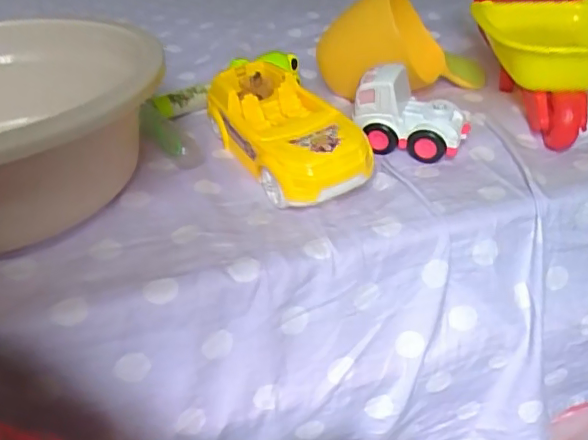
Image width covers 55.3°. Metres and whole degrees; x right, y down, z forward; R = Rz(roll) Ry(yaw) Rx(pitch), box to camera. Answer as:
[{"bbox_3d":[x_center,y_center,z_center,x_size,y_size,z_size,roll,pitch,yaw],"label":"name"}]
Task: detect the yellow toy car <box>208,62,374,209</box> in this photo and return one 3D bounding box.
[{"bbox_3d":[-0.006,-0.074,0.466,0.078,0.062,0.171,-19,37,-24],"label":"yellow toy car"}]

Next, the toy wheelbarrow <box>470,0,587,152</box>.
[{"bbox_3d":[0.237,-0.165,0.543,0.111,0.096,0.213,1,33,4],"label":"toy wheelbarrow"}]

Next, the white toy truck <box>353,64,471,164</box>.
[{"bbox_3d":[0.099,-0.091,0.477,0.092,0.065,0.045,10,35,17],"label":"white toy truck"}]

